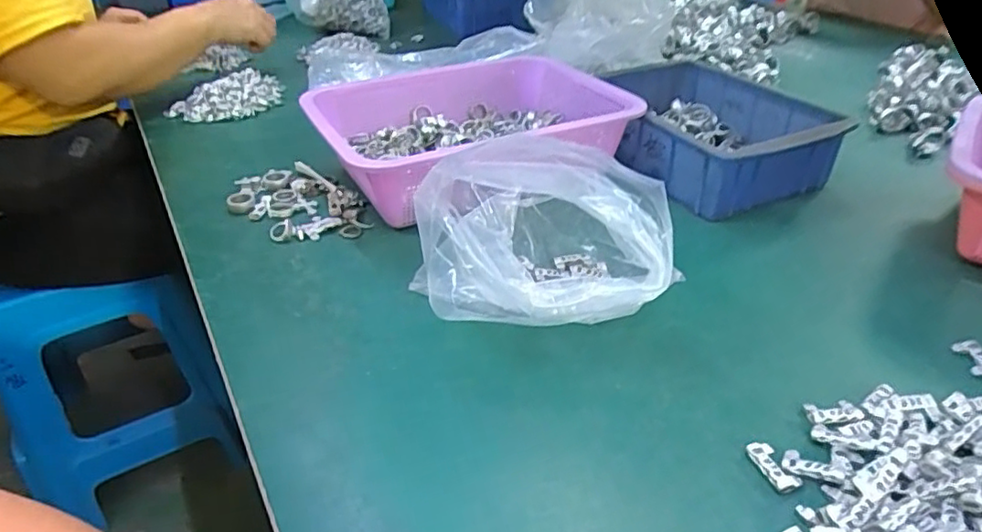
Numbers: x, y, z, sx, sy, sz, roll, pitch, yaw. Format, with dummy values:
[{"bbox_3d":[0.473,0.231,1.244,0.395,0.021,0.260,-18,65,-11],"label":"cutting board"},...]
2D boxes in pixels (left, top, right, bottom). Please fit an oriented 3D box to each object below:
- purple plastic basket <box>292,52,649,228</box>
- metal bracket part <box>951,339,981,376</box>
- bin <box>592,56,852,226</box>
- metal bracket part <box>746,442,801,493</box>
[{"bbox_3d":[-0.025,-0.143,0.639,0.298,0.081,0.245,-17,38,-21],"label":"purple plastic basket"},{"bbox_3d":[0.324,0.061,0.408,0.018,0.006,0.030,0,35,3],"label":"metal bracket part"},{"bbox_3d":[0.222,-0.151,0.663,0.172,0.068,0.254,-17,37,-20],"label":"bin"},{"bbox_3d":[0.156,0.112,0.339,0.016,0.006,0.030,-12,36,-14],"label":"metal bracket part"}]

